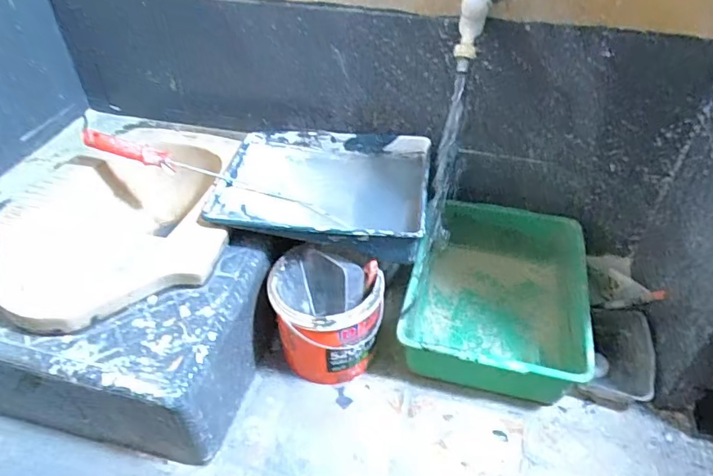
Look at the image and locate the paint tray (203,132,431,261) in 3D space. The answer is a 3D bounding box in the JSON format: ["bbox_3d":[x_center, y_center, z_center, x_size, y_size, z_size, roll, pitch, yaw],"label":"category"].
[{"bbox_3d":[-0.054,-0.089,0.887,0.366,0.068,0.286,6,41,8],"label":"paint tray"}]

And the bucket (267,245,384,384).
[{"bbox_3d":[-0.051,0.136,0.871,0.172,0.206,0.170,-1,41,0],"label":"bucket"}]

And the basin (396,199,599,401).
[{"bbox_3d":[0.269,0.111,0.940,0.305,0.135,0.398,13,43,15],"label":"basin"}]

